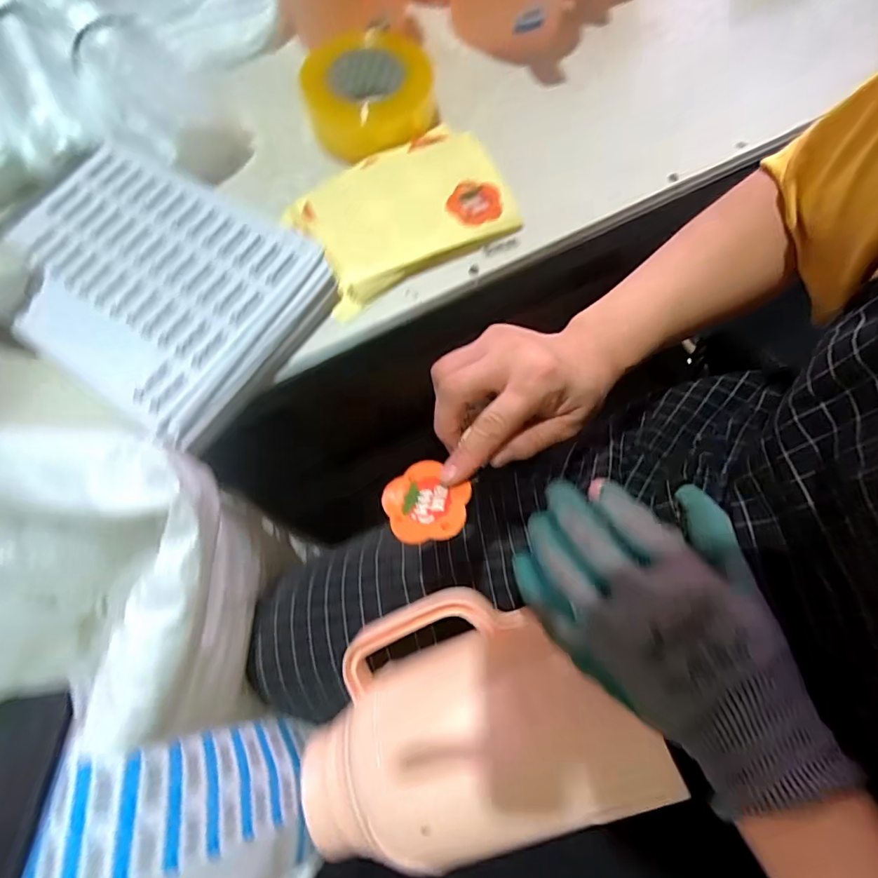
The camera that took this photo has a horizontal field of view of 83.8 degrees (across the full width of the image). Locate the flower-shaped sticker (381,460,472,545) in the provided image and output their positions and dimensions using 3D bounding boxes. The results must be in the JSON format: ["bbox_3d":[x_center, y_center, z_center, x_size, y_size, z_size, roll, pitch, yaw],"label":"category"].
[{"bbox_3d":[-0.007,0.038,0.301,0.052,0.004,0.054,-24,55,-4],"label":"flower-shaped sticker"}]

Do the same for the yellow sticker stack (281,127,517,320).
[{"bbox_3d":[-0.036,-0.234,0.497,0.212,0.024,0.145,-28,72,-9],"label":"yellow sticker stack"}]

